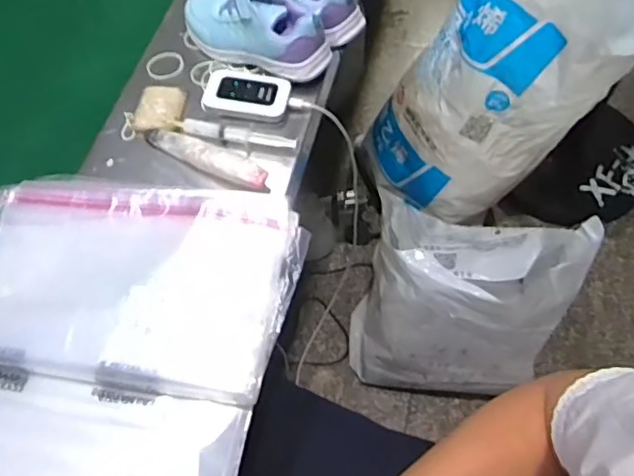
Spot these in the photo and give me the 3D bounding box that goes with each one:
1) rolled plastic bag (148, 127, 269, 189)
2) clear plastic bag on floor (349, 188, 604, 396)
[{"bbox_3d":[-0.125,-0.092,0.654,0.150,0.017,0.041,19,62,12],"label":"rolled plastic bag"},{"bbox_3d":[0.262,0.092,1.095,0.355,0.433,0.302,11,60,7],"label":"clear plastic bag on floor"}]

